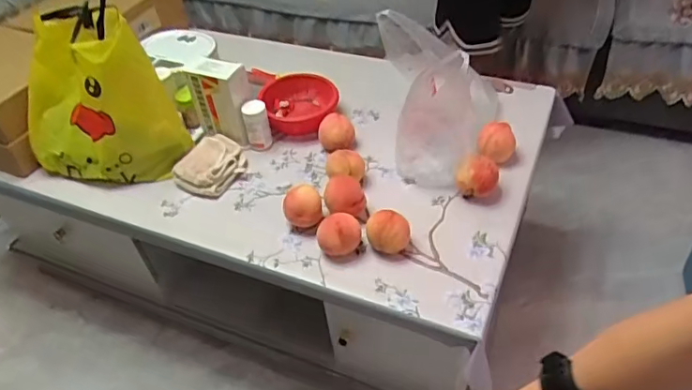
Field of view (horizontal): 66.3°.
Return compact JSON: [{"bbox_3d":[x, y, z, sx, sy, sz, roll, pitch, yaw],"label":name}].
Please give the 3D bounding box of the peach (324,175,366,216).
[{"bbox_3d":[-0.001,0.007,0.949,0.070,0.076,0.080,-3,44,2],"label":"peach"}]

